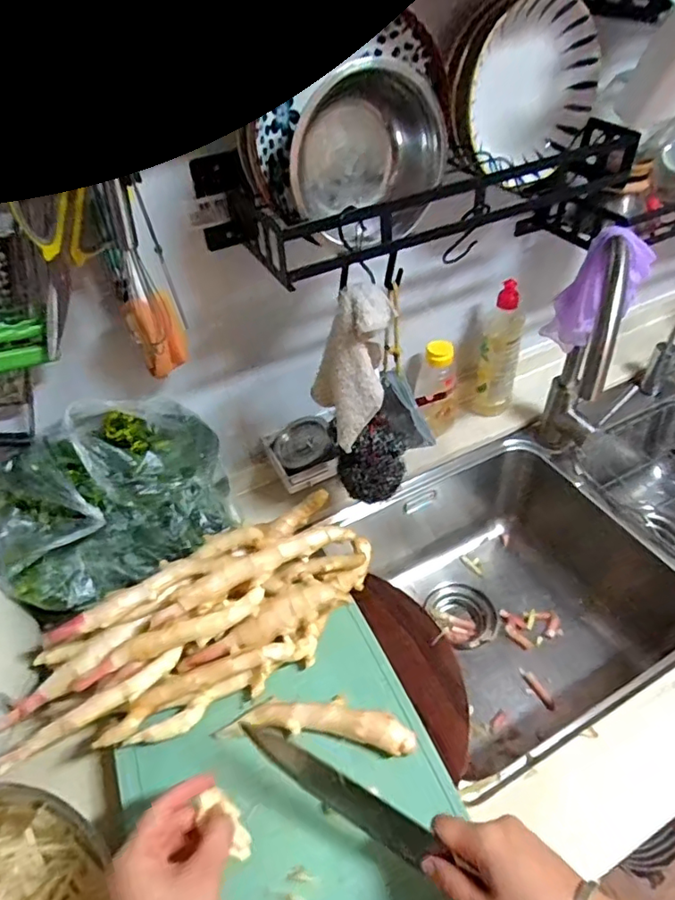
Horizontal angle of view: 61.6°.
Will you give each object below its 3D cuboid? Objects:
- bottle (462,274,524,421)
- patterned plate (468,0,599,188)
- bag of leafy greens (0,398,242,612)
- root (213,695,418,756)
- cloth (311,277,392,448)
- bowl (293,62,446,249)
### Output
[{"bbox_3d":[0.240,-0.147,0.860,0.071,0.208,0.048,8,44,12],"label":"bottle"},{"bbox_3d":[0.207,-0.382,0.605,0.150,0.166,0.019,16,23,-35],"label":"patterned plate"},{"bbox_3d":[-0.247,0.052,0.642,0.267,0.138,0.154,-31,50,-26],"label":"bag of leafy greens"},{"bbox_3d":[-0.019,0.256,0.530,0.179,0.027,0.039,4,44,8],"label":"root"},{"bbox_3d":[0.016,-0.086,0.571,0.073,0.152,0.054,-12,44,-9],"label":"cloth"},{"bbox_3d":[0.023,-0.259,0.510,0.150,0.129,0.064,-22,46,-19],"label":"bowl"}]

